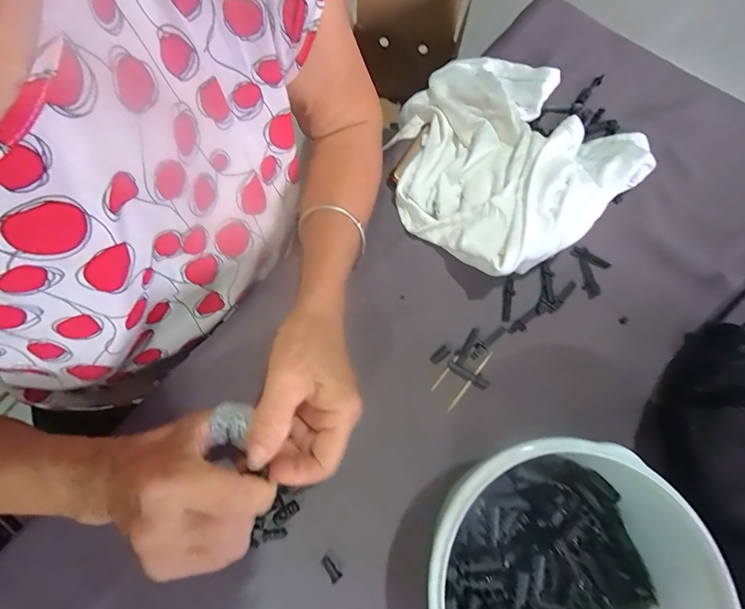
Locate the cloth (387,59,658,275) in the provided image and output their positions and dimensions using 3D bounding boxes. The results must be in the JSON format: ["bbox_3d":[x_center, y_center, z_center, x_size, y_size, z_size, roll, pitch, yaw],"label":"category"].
[{"bbox_3d":[0.113,-0.144,0.346,0.201,0.053,0.216,-31,75,-8],"label":"cloth"}]

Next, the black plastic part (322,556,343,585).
[{"bbox_3d":[-0.030,0.189,0.270,0.009,0.004,0.017,-39,76,-10],"label":"black plastic part"}]

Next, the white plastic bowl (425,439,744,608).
[{"bbox_3d":[0.112,0.174,0.235,0.153,0.078,0.144,0,73,1],"label":"white plastic bowl"}]

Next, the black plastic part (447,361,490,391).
[{"bbox_3d":[0.078,0.058,0.310,0.035,0.004,0.010,31,76,10],"label":"black plastic part"}]

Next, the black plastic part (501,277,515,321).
[{"bbox_3d":[0.118,-0.005,0.328,0.009,0.004,0.040,9,73,4],"label":"black plastic part"}]

